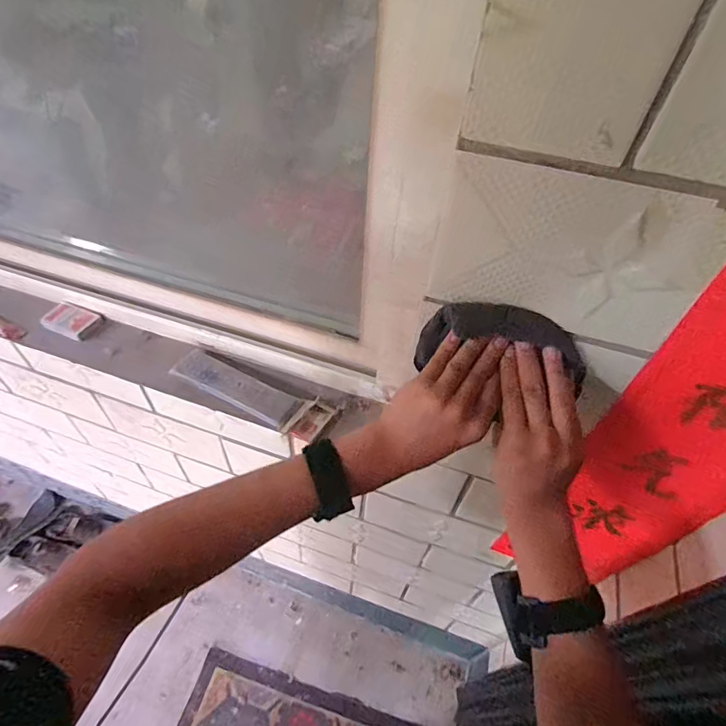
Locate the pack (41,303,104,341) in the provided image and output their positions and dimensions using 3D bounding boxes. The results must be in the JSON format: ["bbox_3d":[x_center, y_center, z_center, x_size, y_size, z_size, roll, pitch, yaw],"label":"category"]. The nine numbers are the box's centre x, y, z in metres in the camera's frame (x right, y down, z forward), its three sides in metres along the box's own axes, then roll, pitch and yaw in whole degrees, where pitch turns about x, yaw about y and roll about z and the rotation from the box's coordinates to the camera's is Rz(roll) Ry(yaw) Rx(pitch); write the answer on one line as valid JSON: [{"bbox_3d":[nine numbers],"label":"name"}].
[{"bbox_3d":[-0.521,-0.077,0.788,0.093,0.018,0.066,23,52,15],"label":"pack"}]

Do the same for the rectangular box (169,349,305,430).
[{"bbox_3d":[-0.205,0.037,0.710,0.221,0.018,0.054,24,52,15],"label":"rectangular box"}]

